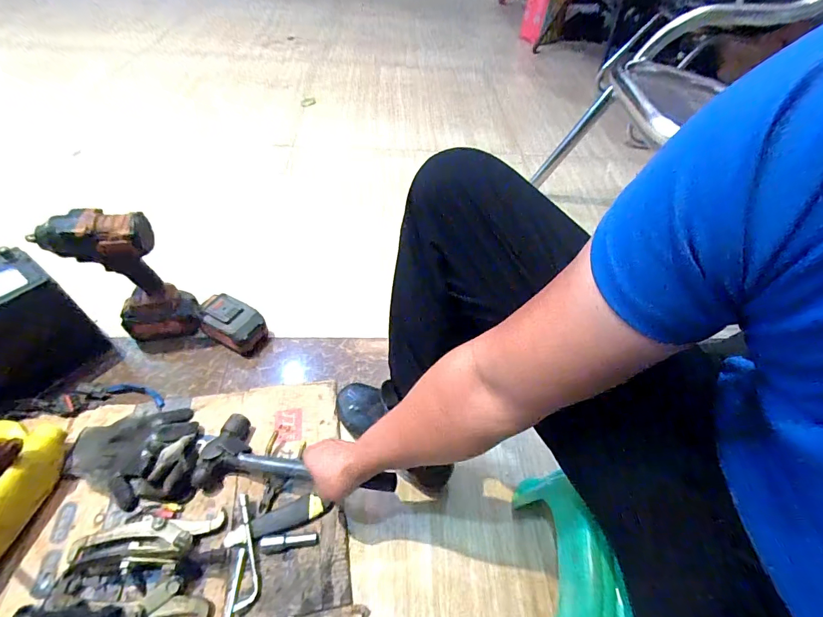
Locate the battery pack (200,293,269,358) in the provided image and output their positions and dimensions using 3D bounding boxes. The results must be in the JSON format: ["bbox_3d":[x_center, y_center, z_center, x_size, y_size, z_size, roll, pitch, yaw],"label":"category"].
[{"bbox_3d":[-0.354,0.032,0.783,0.130,0.080,0.072,23,52,14],"label":"battery pack"}]

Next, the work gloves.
[{"bbox_3d":[-0.438,0.235,0.615,0.189,0.065,0.163,-17,54,-17],"label":"work gloves"}]

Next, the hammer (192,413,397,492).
[{"bbox_3d":[-0.175,0.233,0.607,0.322,0.032,0.114,2,49,15],"label":"hammer"}]

